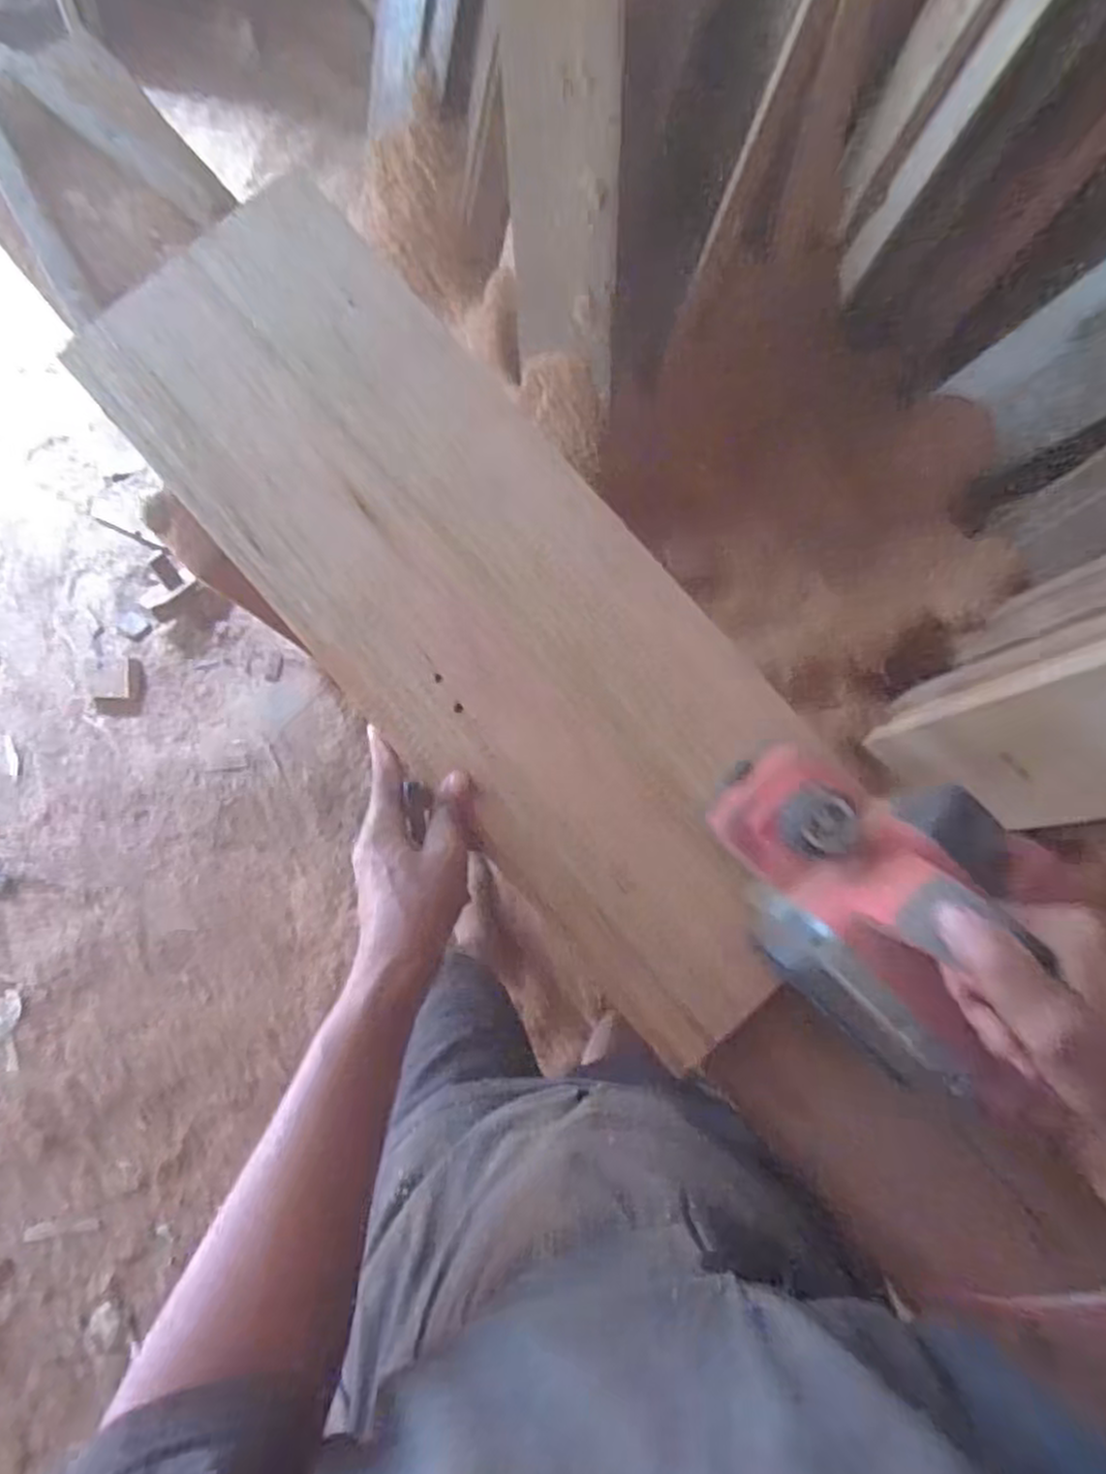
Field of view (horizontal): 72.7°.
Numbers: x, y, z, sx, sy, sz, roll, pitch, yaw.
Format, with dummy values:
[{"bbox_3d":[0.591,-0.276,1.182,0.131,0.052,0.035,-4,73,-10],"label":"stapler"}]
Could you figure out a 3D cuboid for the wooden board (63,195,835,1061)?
[{"bbox_3d":[-0.048,-0.091,0.506,0.221,0.029,0.621,-37,87,-7],"label":"wooden board"}]

